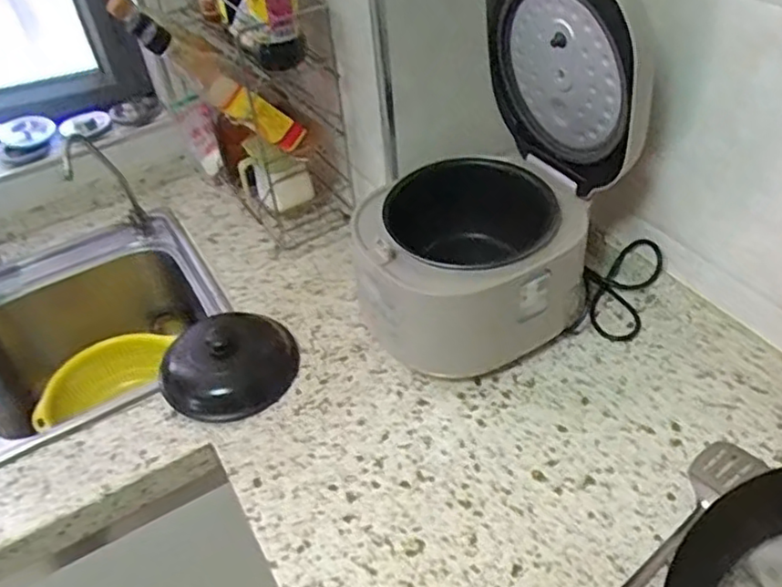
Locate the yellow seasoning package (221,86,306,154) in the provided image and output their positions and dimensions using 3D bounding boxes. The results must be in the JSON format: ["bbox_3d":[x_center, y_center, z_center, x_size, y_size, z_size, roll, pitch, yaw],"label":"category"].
[{"bbox_3d":[-0.165,-0.228,0.875,0.032,0.125,0.037,32,94,34],"label":"yellow seasoning package"}]

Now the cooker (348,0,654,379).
[{"bbox_3d":[0.094,-0.122,0.755,0.285,0.413,0.232,-28,47,-22],"label":"cooker"}]

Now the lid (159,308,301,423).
[{"bbox_3d":[-0.201,0.082,0.834,0.166,0.052,0.146,-31,48,-24],"label":"lid"}]

